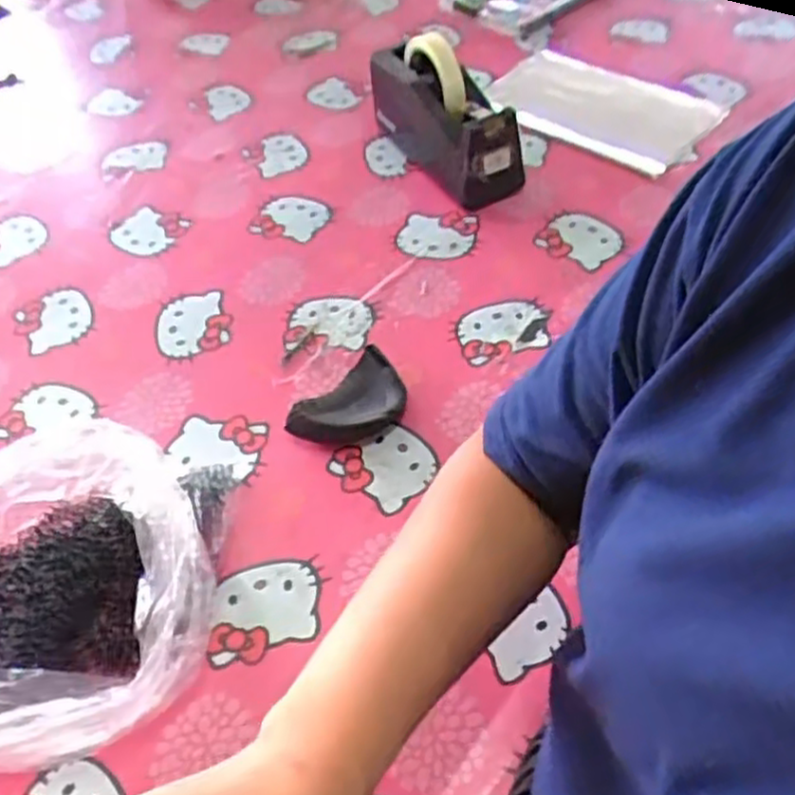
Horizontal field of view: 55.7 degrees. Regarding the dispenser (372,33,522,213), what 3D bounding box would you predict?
[{"bbox_3d":[0.048,-0.306,0.811,0.074,0.123,0.196,-26,52,-15],"label":"dispenser"}]

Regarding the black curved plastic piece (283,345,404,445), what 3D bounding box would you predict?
[{"bbox_3d":[-0.043,0.004,0.625,0.098,0.030,0.068,-19,52,-10],"label":"black curved plastic piece"}]

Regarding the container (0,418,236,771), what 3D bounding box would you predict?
[{"bbox_3d":[-0.218,0.120,0.494,0.175,0.106,0.208,-7,51,0],"label":"container"}]

